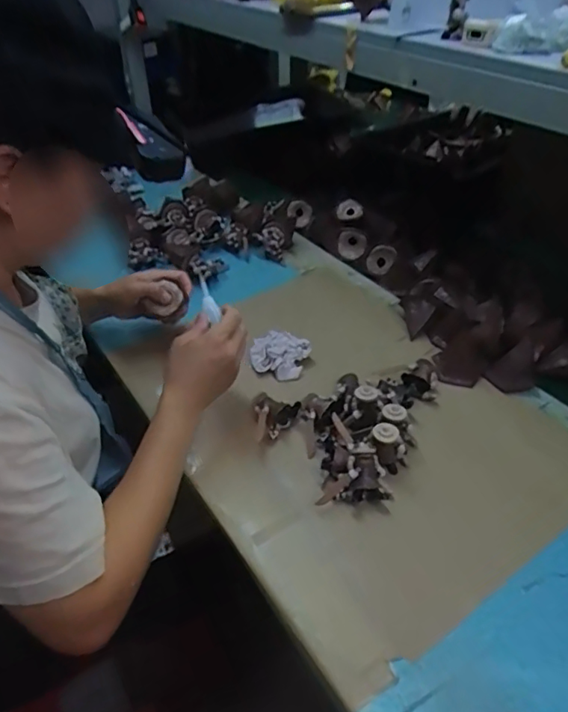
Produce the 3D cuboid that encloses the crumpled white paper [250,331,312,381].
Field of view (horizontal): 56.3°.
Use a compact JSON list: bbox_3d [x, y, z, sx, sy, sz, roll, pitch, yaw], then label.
[{"bbox_3d":[-0.008,-0.002,0.737,0.076,0.026,0.067,18,44,21],"label":"crumpled white paper"}]

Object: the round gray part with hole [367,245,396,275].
[{"bbox_3d":[0.165,-0.163,0.906,0.042,0.053,0.013,28,21,-1],"label":"round gray part with hole"}]

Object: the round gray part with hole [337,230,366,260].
[{"bbox_3d":[0.124,-0.202,0.963,0.053,0.054,0.012,7,14,16],"label":"round gray part with hole"}]

